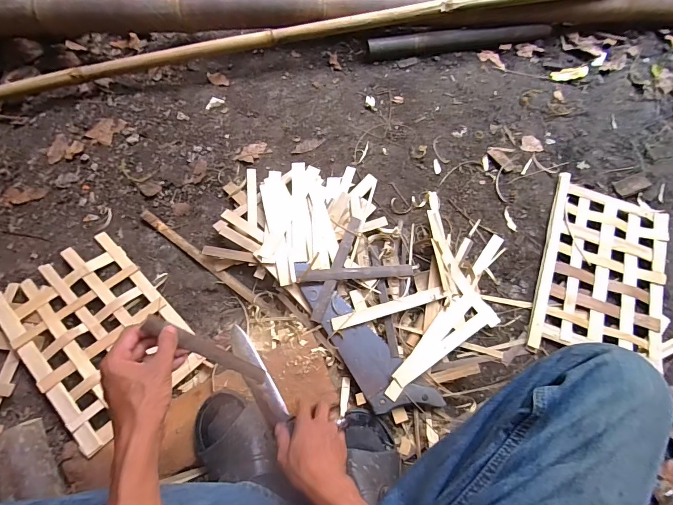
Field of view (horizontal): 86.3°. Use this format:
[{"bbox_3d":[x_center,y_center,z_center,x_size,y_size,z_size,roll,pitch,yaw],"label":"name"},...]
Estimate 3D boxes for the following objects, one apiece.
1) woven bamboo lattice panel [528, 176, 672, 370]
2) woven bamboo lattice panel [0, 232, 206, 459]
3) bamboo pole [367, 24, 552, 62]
[{"bbox_3d":[0.537,0.031,0.719,0.229,0.025,0.368,19,70,6],"label":"woven bamboo lattice panel"},{"bbox_3d":[-0.436,0.138,0.657,0.351,0.016,0.230,44,65,14],"label":"woven bamboo lattice panel"},{"bbox_3d":[0.322,-0.546,0.928,0.492,0.046,0.040,-8,69,-4],"label":"bamboo pole"}]

